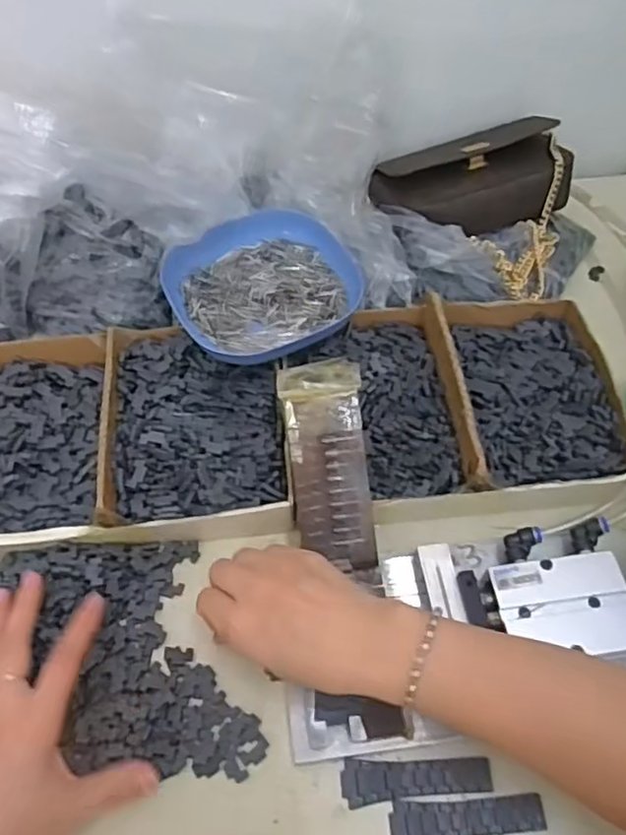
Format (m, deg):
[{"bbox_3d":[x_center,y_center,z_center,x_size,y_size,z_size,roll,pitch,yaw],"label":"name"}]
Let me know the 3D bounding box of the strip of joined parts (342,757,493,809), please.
[{"bbox_3d":[0.060,0.211,0.378,0.086,0.006,0.023,-1,56,-1],"label":"strip of joined parts"}]

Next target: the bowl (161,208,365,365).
[{"bbox_3d":[-0.041,-0.115,0.521,0.146,0.032,0.141,0,56,0],"label":"bowl"}]

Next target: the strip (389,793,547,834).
[{"bbox_3d":[0.088,0.226,0.367,0.086,0.004,0.023,-6,56,-4],"label":"strip"}]

